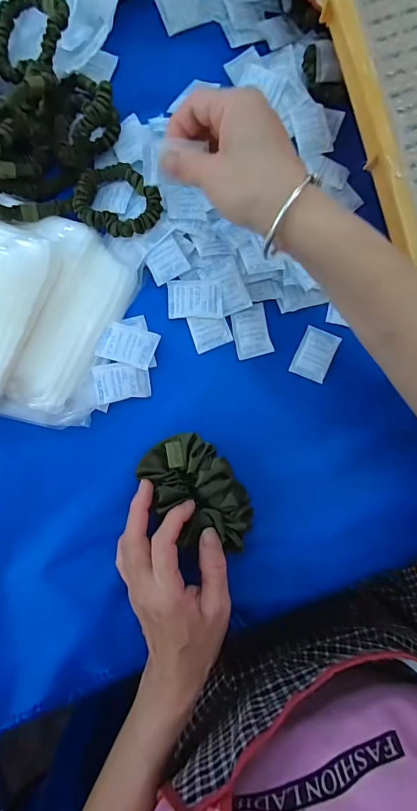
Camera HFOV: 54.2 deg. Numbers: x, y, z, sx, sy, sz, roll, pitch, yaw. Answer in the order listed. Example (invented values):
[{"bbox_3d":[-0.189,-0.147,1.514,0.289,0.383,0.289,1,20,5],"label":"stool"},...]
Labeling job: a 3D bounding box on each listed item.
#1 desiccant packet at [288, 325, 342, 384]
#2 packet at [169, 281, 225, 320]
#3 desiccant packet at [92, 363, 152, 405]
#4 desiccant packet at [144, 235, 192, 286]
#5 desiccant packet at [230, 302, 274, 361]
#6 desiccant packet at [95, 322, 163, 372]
[{"bbox_3d":[0.096,-0.046,0.365,0.032,0.004,0.045,24,84,-1],"label":"desiccant packet"},{"bbox_3d":[-0.011,-0.091,0.349,0.046,0.007,0.033,0,85,-3],"label":"packet"},{"bbox_3d":[-0.073,-0.020,0.347,0.045,0.004,0.032,-10,86,-4],"label":"desiccant packet"},{"bbox_3d":[-0.036,-0.124,0.350,0.032,0.006,0.031,-30,87,-5],"label":"desiccant packet"},{"bbox_3d":[0.038,-0.065,0.357,0.032,0.004,0.045,-11,86,-4],"label":"desiccant packet"},{"bbox_3d":[-0.069,-0.052,0.347,0.047,0.005,0.032,16,84,-1],"label":"desiccant packet"}]

